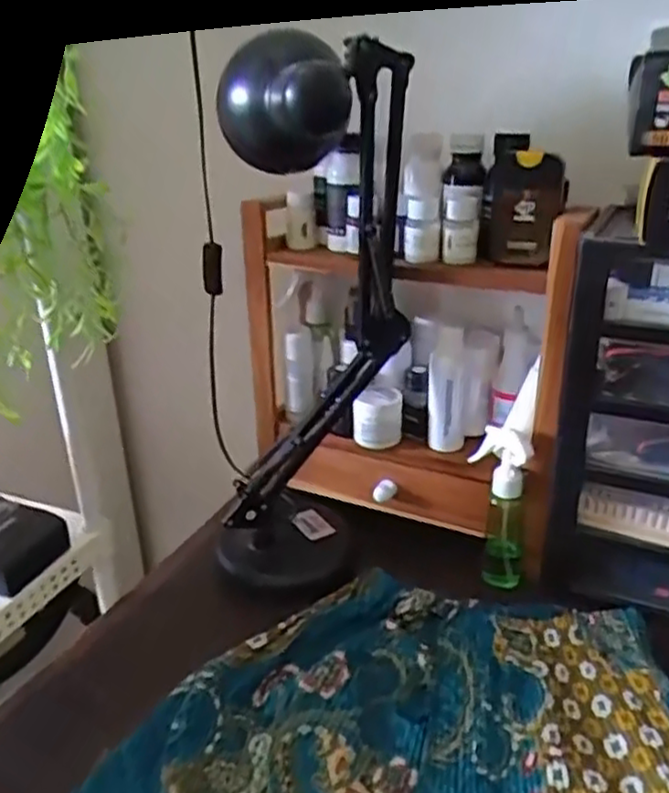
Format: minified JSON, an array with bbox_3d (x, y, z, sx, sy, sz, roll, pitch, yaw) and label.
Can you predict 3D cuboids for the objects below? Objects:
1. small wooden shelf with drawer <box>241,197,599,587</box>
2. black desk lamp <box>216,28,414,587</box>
[{"bbox_3d":[0.079,-0.028,0.712,0.320,0.303,0.122,13,28,29],"label":"small wooden shelf with drawer"},{"bbox_3d":[-0.028,-0.061,0.658,0.196,0.465,0.130,-5,23,-3],"label":"black desk lamp"}]

